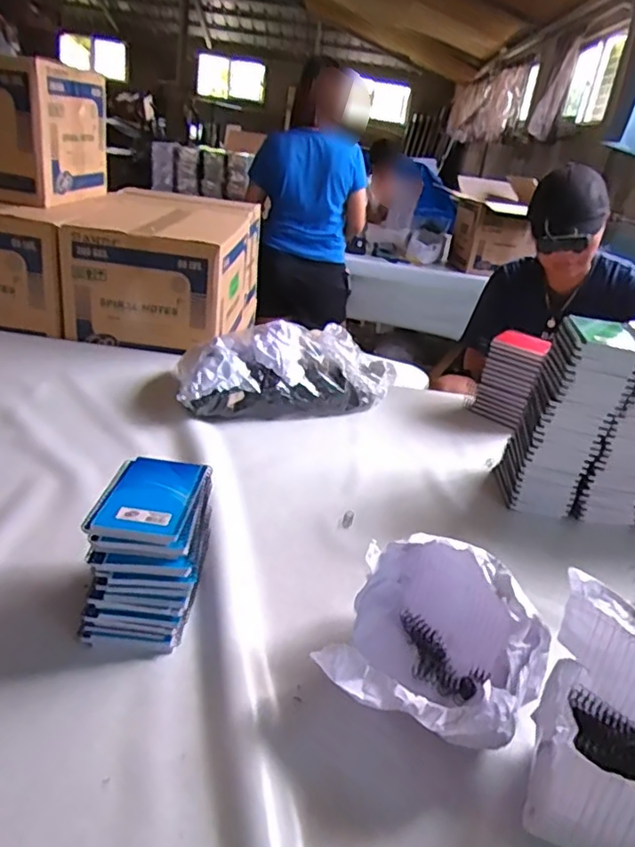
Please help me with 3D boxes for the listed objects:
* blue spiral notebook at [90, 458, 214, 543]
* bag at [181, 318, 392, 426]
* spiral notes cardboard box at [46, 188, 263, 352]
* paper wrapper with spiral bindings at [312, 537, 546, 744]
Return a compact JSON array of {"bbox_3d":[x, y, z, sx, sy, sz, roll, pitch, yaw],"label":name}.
[{"bbox_3d":[-0.164,0.072,0.614,0.081,0.015,0.129,10,26,2],"label":"blue spiral notebook"},{"bbox_3d":[-0.050,-0.107,1.154,0.430,0.124,0.199,-1,27,-19],"label":"bag"},{"bbox_3d":[-0.363,-0.426,1.556,0.351,0.250,0.673,7,26,-3],"label":"spiral notes cardboard box"},{"bbox_3d":[0.114,0.207,0.575,0.181,0.123,0.207,25,30,31],"label":"paper wrapper with spiral bindings"}]

